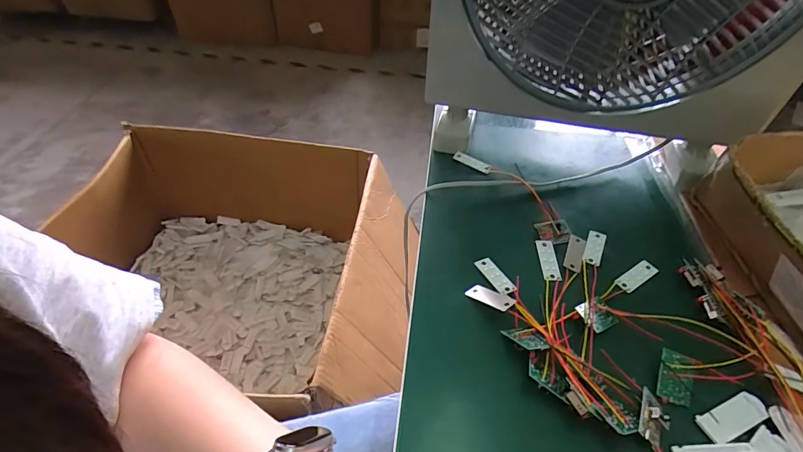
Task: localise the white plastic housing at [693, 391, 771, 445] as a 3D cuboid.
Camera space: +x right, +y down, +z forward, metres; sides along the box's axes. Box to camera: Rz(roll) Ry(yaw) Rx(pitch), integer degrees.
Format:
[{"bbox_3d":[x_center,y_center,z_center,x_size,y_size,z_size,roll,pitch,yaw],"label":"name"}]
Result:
[{"bbox_3d":[0.238,0.137,0.291,0.056,0.008,0.021,-18,49,-12],"label":"white plastic housing"}]

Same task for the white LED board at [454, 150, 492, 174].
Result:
[{"bbox_3d":[0.083,-0.075,0.479,0.044,0.007,0.013,26,81,2],"label":"white LED board"}]

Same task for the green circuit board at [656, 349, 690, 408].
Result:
[{"bbox_3d":[0.203,0.113,0.303,0.023,0.004,0.036,15,77,6],"label":"green circuit board"}]

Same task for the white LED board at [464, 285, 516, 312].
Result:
[{"bbox_3d":[0.076,0.061,0.349,0.016,0.004,0.045,-37,31,-26],"label":"white LED board"}]

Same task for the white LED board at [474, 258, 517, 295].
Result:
[{"bbox_3d":[0.085,0.046,0.372,0.016,0.005,0.044,-21,50,-15],"label":"white LED board"}]

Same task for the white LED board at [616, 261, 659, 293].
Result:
[{"bbox_3d":[0.216,0.047,0.375,0.044,0.004,0.015,-28,51,-20],"label":"white LED board"}]

